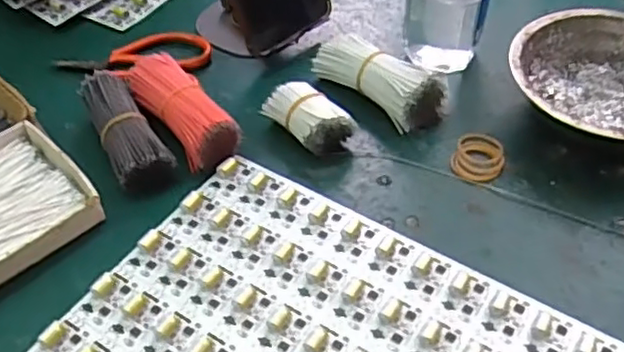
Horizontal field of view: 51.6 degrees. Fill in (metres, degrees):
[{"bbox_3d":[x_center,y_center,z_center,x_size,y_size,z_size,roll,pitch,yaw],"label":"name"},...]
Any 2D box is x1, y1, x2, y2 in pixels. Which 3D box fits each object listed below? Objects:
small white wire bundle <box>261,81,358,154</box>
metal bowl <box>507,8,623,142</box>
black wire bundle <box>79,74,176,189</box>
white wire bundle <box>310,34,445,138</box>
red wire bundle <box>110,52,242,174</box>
[{"bbox_3d":[-0.003,-0.036,0.412,0.027,0.028,0.059,-36,57,-28],"label":"small white wire bundle"},{"bbox_3d":[0.191,-0.057,0.419,0.124,0.041,0.123,-1,48,1],"label":"metal bowl"},{"bbox_3d":[-0.117,-0.028,0.409,0.033,0.031,0.089,-22,51,-18],"label":"black wire bundle"},{"bbox_3d":[0.043,-0.066,0.434,0.092,0.034,0.034,30,55,26],"label":"white wire bundle"},{"bbox_3d":[-0.084,-0.042,0.417,0.036,0.031,0.091,-31,54,-25],"label":"red wire bundle"}]

